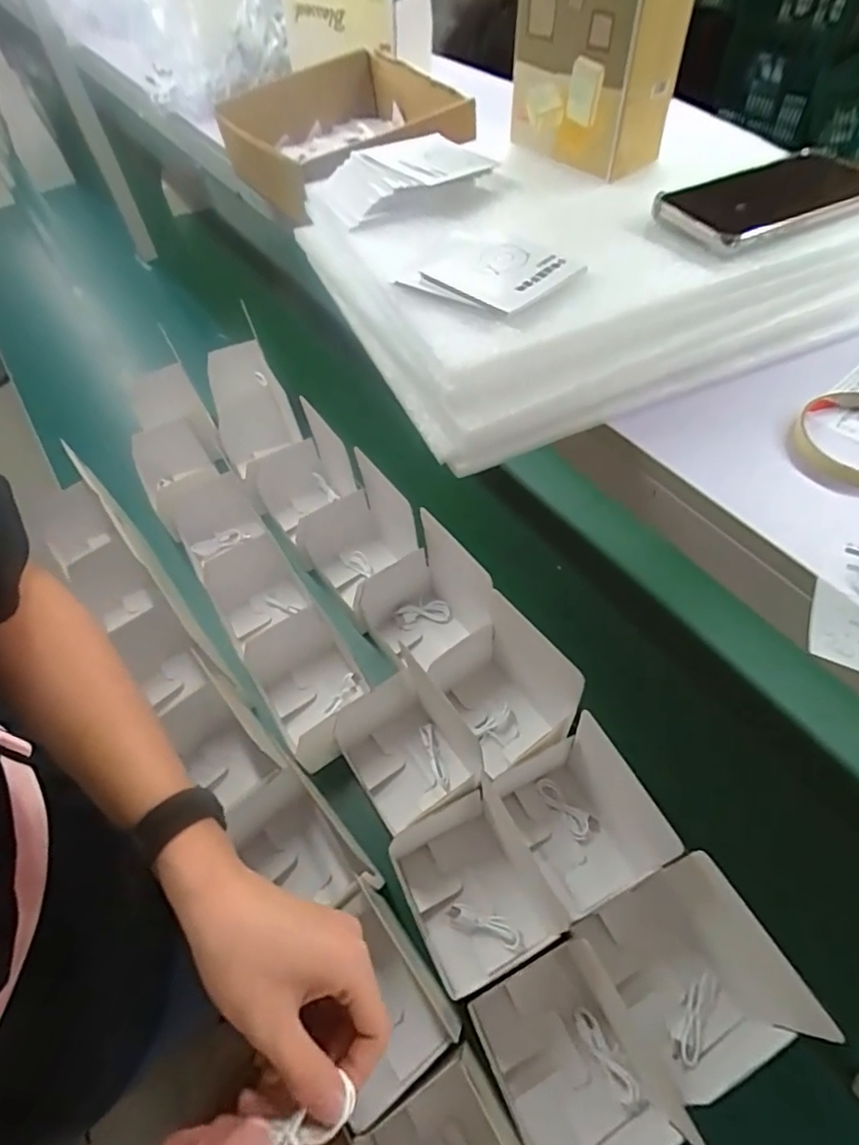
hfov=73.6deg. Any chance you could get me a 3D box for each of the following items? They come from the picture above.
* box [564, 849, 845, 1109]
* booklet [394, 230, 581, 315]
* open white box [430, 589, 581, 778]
[{"bbox_3d":[0.236,0.357,0.503,0.107,0.169,0.156,-23,57,-12],"label":"box"},{"bbox_3d":[0.043,-0.201,0.384,0.096,0.012,0.073,34,64,24],"label":"booklet"},{"bbox_3d":[0.078,0.146,0.672,0.126,0.212,0.153,-37,61,-19],"label":"open white box"}]

